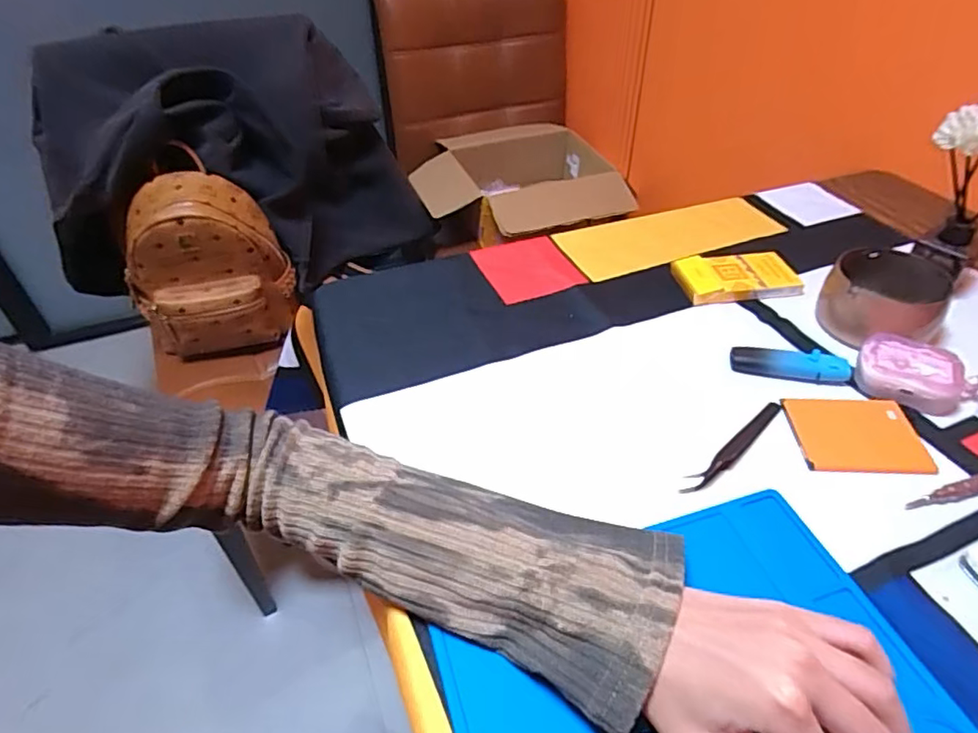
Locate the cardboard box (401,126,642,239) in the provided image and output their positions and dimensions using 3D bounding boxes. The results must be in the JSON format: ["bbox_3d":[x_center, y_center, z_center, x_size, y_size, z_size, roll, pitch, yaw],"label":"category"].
[{"bbox_3d":[0.079,-0.411,1.274,0.423,0.117,0.271,7,43,11],"label":"cardboard box"}]

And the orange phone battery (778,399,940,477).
[{"bbox_3d":[0.253,0.048,0.411,0.080,0.008,0.066,2,43,5],"label":"orange phone battery"}]

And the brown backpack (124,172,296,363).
[{"bbox_3d":[-0.415,-0.139,0.876,0.219,0.244,0.101,-16,44,-14],"label":"brown backpack"}]

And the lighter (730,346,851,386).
[{"bbox_3d":[0.230,-0.002,0.450,0.083,0.015,0.021,8,43,11],"label":"lighter"}]

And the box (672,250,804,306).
[{"bbox_3d":[0.226,-0.083,0.539,0.107,0.016,0.063,-8,43,-5],"label":"box"}]

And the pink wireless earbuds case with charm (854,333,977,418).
[{"bbox_3d":[0.326,0.011,0.427,0.105,0.031,0.047,14,45,18],"label":"pink wireless earbuds case with charm"}]

